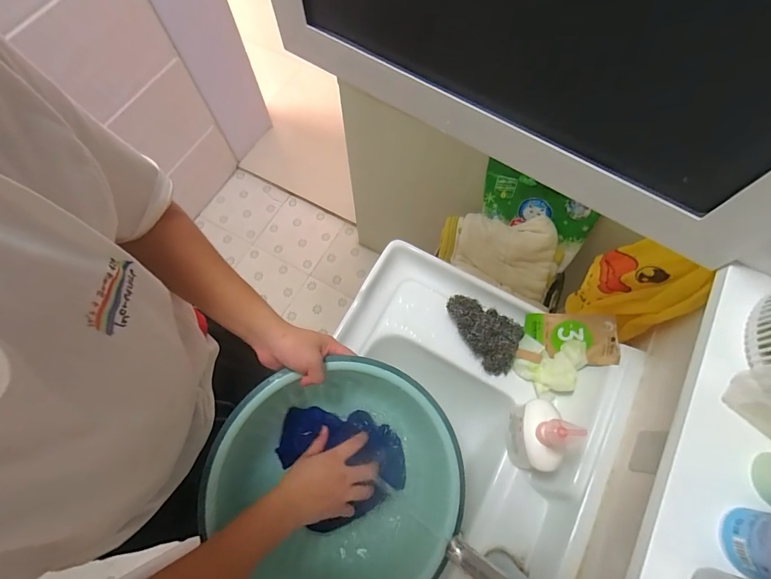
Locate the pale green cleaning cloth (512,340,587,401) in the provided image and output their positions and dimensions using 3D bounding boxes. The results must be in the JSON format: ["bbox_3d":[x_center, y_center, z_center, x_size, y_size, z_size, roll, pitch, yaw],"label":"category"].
[{"bbox_3d":[0.294,0.139,0.646,0.115,0.048,0.076,-17,71,-6],"label":"pale green cleaning cloth"}]

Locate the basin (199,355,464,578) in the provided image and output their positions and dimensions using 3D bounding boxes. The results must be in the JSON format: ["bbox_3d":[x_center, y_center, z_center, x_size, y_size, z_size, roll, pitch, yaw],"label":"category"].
[{"bbox_3d":[-0.050,0.273,0.529,0.312,0.172,0.320,0,70,0],"label":"basin"}]

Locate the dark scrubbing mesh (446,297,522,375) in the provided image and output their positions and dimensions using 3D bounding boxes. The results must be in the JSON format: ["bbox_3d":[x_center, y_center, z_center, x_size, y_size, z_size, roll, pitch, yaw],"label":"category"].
[{"bbox_3d":[0.174,0.076,0.682,0.147,0.049,0.096,33,73,11],"label":"dark scrubbing mesh"}]

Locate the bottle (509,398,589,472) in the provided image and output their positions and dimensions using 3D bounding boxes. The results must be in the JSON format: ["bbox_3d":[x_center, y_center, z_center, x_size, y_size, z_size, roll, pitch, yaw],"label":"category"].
[{"bbox_3d":[0.218,0.212,0.542,0.053,0.174,0.098,9,70,4],"label":"bottle"}]

